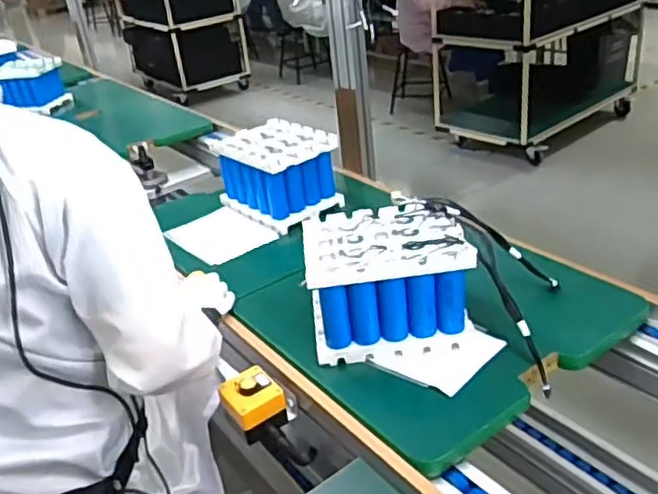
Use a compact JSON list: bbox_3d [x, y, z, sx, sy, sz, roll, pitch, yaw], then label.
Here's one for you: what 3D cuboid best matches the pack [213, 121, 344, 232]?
[{"bbox_3d":[-0.112,-0.163,1.432,0.186,0.153,0.231,-26,34,-30],"label":"pack"}]

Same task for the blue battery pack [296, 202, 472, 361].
[{"bbox_3d":[0.087,0.050,1.000,0.228,0.156,0.177,-7,29,-1],"label":"blue battery pack"}]

